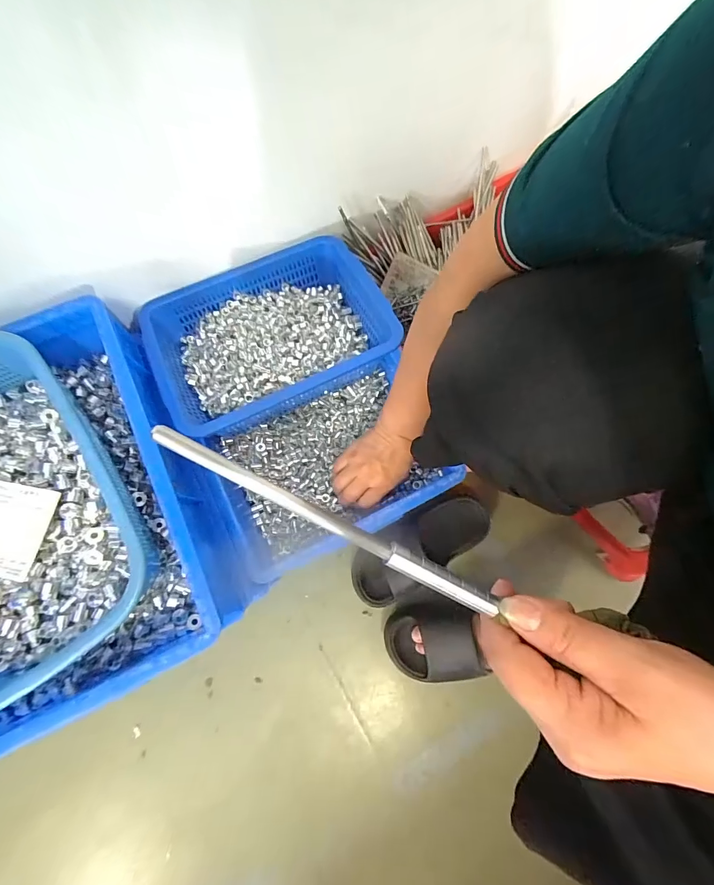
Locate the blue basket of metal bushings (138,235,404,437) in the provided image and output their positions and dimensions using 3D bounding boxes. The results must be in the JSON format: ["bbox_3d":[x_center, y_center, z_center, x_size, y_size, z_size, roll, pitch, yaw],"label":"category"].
[{"bbox_3d":[-0.119,-0.150,0.532,0.298,0.073,0.223,-25,78,-7],"label":"blue basket of metal bushings"}]

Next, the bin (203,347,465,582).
[{"bbox_3d":[-0.046,0.033,0.546,0.288,0.084,0.215,-23,74,-7],"label":"bin"}]

